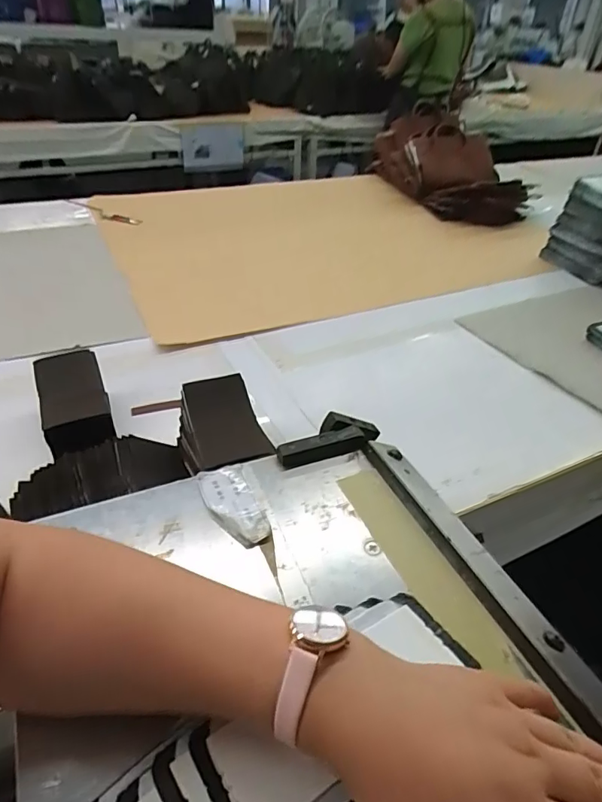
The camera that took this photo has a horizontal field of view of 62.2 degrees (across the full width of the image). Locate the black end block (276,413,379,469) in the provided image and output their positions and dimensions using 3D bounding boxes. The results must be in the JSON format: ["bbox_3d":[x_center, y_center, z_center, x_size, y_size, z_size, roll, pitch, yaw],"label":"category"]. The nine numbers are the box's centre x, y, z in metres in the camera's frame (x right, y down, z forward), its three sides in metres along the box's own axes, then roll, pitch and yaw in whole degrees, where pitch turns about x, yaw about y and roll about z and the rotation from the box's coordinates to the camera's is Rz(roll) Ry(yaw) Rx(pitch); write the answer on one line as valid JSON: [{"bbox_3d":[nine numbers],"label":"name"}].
[{"bbox_3d":[0.029,0.036,0.455,0.106,0.029,0.036,-13,41,-20],"label":"black end block"}]

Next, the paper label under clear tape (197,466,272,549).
[{"bbox_3d":[-0.052,0.082,0.391,0.039,0.005,0.078,-14,41,-21],"label":"paper label under clear tape"}]

